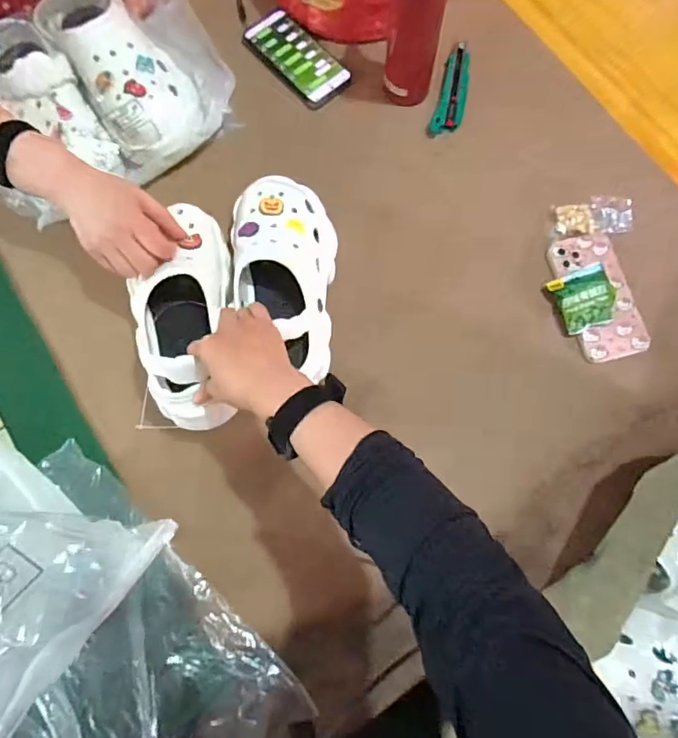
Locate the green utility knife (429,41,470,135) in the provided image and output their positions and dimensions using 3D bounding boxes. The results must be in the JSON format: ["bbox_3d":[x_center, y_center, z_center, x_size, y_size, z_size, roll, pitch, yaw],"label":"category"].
[{"bbox_3d":[0.160,-0.387,0.712,0.039,0.017,0.149,15,77,3],"label":"green utility knife"}]

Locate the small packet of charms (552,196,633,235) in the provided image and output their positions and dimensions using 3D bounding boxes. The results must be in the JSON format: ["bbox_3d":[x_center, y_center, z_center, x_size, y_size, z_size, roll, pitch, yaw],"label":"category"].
[{"bbox_3d":[0.327,-0.196,0.665,0.096,0.017,0.049,-3,77,-2],"label":"small packet of charms"}]

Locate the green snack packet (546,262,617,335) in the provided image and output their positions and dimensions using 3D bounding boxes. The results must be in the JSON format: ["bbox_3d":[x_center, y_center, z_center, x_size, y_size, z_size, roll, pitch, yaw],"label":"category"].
[{"bbox_3d":[0.303,-0.087,0.636,0.069,0.018,0.073,-21,79,13],"label":"green snack packet"}]

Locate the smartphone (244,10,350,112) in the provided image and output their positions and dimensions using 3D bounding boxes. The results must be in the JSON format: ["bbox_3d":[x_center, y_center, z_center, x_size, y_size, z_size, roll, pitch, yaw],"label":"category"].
[{"bbox_3d":[-0.059,-0.440,0.726,0.079,0.006,0.157,-42,81,-10],"label":"smartphone"}]

